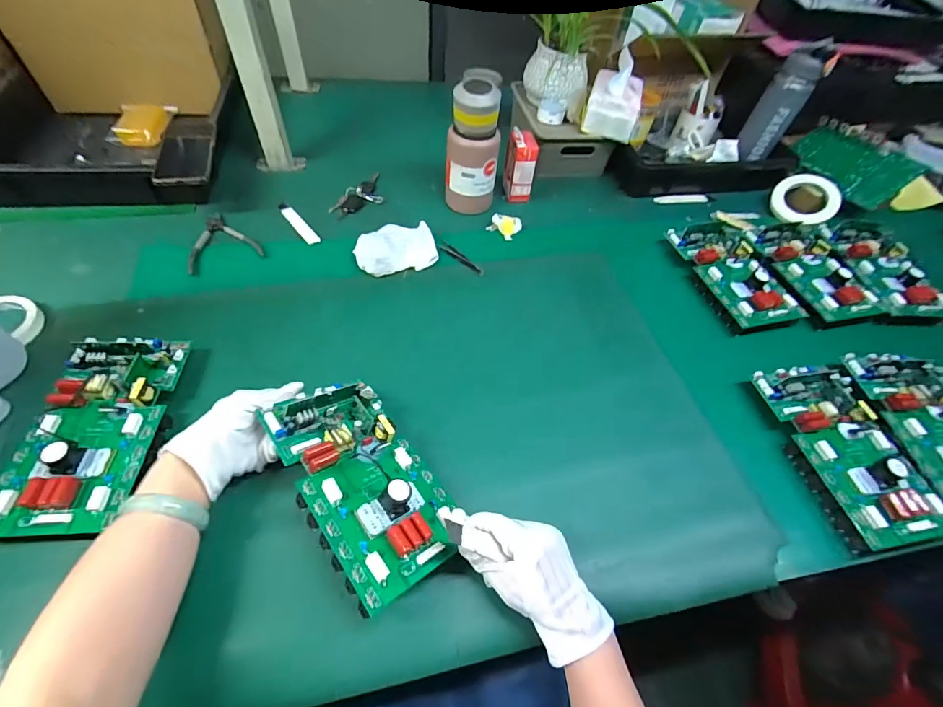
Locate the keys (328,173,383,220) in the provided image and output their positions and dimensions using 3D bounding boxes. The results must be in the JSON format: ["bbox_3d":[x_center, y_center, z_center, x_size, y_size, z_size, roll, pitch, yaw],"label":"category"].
[{"bbox_3d":[-0.201,-0.304,0.797,0.067,0.018,0.148,25,55,12],"label":"keys"}]

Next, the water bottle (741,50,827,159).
[{"bbox_3d":[0.605,-0.479,0.838,0.067,0.191,0.063,22,55,10],"label":"water bottle"}]

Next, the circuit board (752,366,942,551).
[{"bbox_3d":[0.480,0.118,0.542,0.130,0.044,0.237,-8,55,-11],"label":"circuit board"}]

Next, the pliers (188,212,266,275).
[{"bbox_3d":[-0.418,-0.186,0.692,0.108,0.007,0.139,-28,61,-23],"label":"pliers"}]

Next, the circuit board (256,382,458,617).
[{"bbox_3d":[-0.103,0.112,0.423,0.133,0.048,0.232,-17,57,-42],"label":"circuit board"}]

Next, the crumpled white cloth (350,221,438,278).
[{"bbox_3d":[-0.123,-0.170,0.693,0.128,0.030,0.088,-9,55,-12],"label":"crumpled white cloth"}]

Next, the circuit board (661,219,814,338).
[{"bbox_3d":[0.444,-0.138,0.716,0.135,0.045,0.226,-8,55,-12],"label":"circuit board"}]

